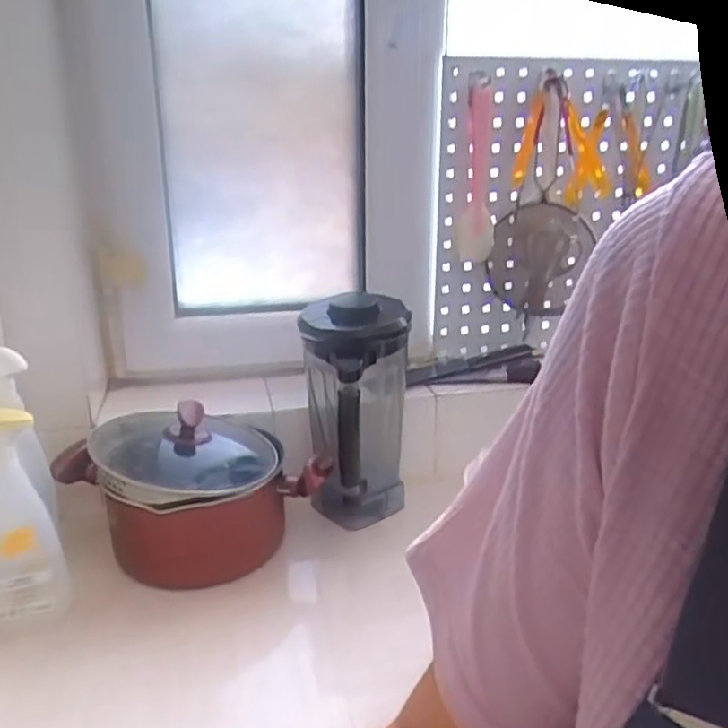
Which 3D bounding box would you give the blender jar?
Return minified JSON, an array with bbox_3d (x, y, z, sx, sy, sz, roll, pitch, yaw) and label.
[{"bbox_3d":[-0.012,0.070,0.952,0.135,0.301,0.179,0,19,1],"label":"blender jar"}]

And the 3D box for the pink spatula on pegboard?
[{"bbox_3d":[0.172,-0.282,1.066,0.059,0.267,0.013,-14,31,-19],"label":"pink spatula on pegboard"}]

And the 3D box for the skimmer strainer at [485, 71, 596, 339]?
[{"bbox_3d":[0.284,-0.252,1.108,0.151,0.354,0.059,-5,19,-13],"label":"skimmer strainer"}]

